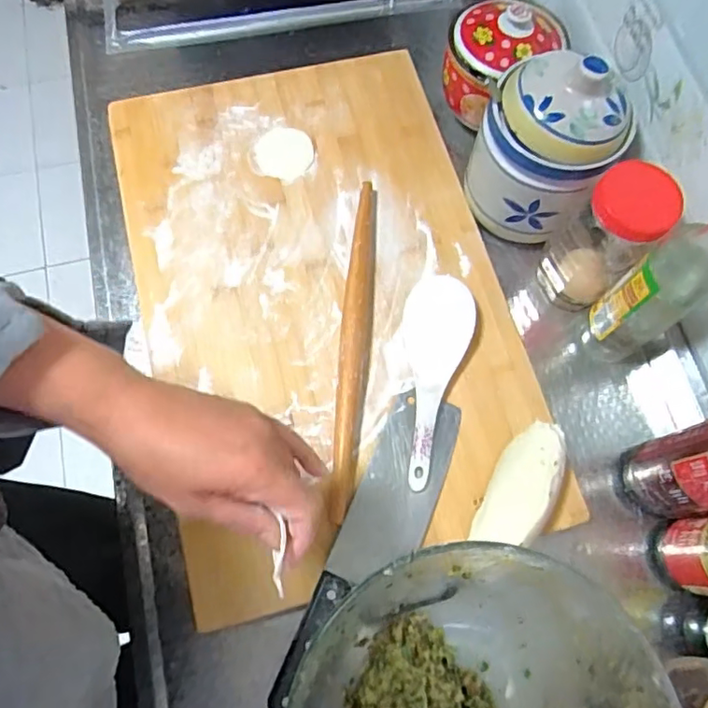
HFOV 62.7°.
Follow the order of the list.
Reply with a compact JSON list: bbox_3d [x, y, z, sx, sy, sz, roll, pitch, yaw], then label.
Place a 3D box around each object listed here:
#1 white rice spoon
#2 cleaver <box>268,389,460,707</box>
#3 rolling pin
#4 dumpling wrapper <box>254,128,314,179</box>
[{"bbox_3d":[0.073,0.023,0.546,0.063,0.031,0.198,9,72,1],"label":"white rice spoon"},{"bbox_3d":[0.020,0.164,0.497,0.069,0.028,0.281,24,73,6],"label":"cleaver"},{"bbox_3d":[0.002,-0.015,0.560,0.028,0.031,0.338,5,72,0],"label":"rolling pin"},{"bbox_3d":[-0.078,-0.223,0.644,0.063,0.005,0.065,0,72,-2],"label":"dumpling wrapper"}]

